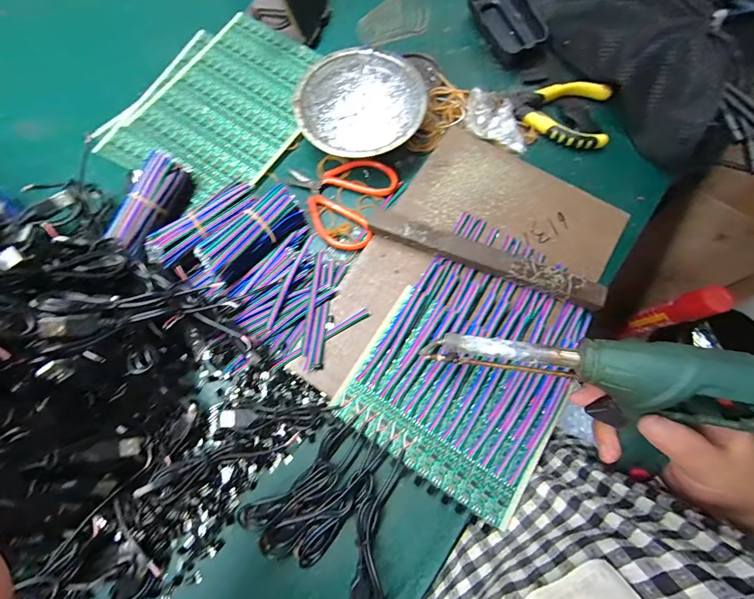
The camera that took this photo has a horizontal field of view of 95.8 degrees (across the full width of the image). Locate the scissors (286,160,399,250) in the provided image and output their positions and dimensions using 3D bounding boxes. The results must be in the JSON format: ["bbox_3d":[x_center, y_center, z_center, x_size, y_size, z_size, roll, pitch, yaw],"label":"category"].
[{"bbox_3d":[-0.030,-0.096,0.340,0.105,0.007,0.094,-8,74,-2],"label":"scissors"}]

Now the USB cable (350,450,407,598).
[{"bbox_3d":[-0.002,0.178,0.263,0.030,0.016,0.114,8,74,3],"label":"USB cable"}]

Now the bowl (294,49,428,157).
[{"bbox_3d":[-0.017,-0.195,0.354,0.128,0.037,0.120,-15,74,-4],"label":"bowl"}]

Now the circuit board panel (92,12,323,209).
[{"bbox_3d":[-0.173,-0.214,0.377,0.181,0.012,0.227,33,76,9],"label":"circuit board panel"}]

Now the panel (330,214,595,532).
[{"bbox_3d":[0.088,0.044,0.295,0.162,0.010,0.219,32,76,9],"label":"panel"}]

